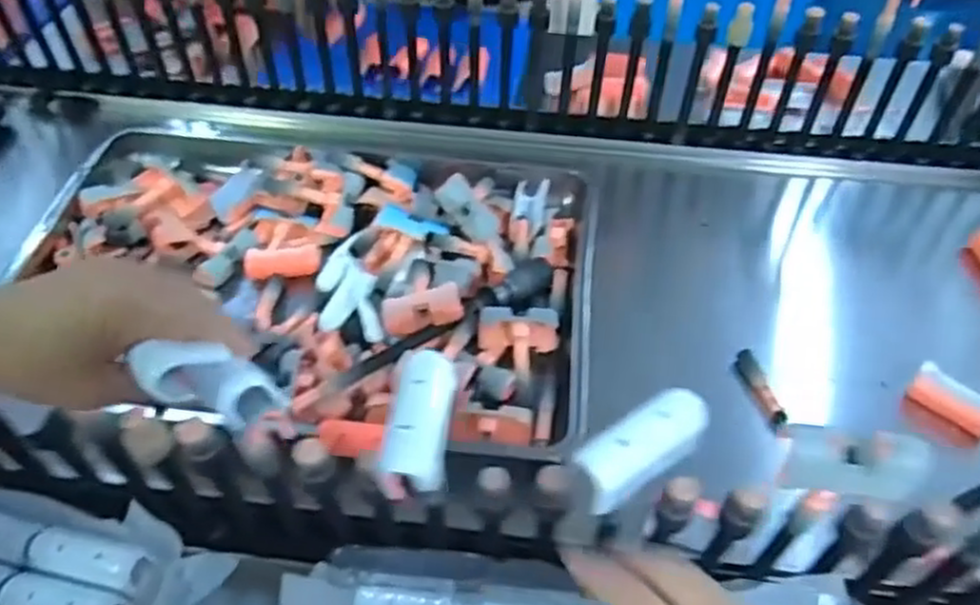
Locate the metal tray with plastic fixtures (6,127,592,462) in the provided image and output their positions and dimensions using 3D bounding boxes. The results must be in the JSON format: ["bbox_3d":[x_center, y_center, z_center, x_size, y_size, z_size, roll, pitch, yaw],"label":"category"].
[{"bbox_3d":[-0.182,-0.038,0.789,0.567,0.059,0.410,5,51,6],"label":"metal tray with plastic fixtures"}]

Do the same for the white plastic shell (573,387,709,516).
[{"bbox_3d":[0.083,0.078,0.405,0.079,0.033,0.028,-29,56,-20],"label":"white plastic shell"}]

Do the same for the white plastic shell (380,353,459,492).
[{"bbox_3d":[-0.040,0.065,0.418,0.022,0.039,0.074,-6,75,43],"label":"white plastic shell"}]

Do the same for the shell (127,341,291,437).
[{"bbox_3d":[-0.140,0.043,0.392,0.022,0.079,0.028,-35,45,29],"label":"shell"}]

